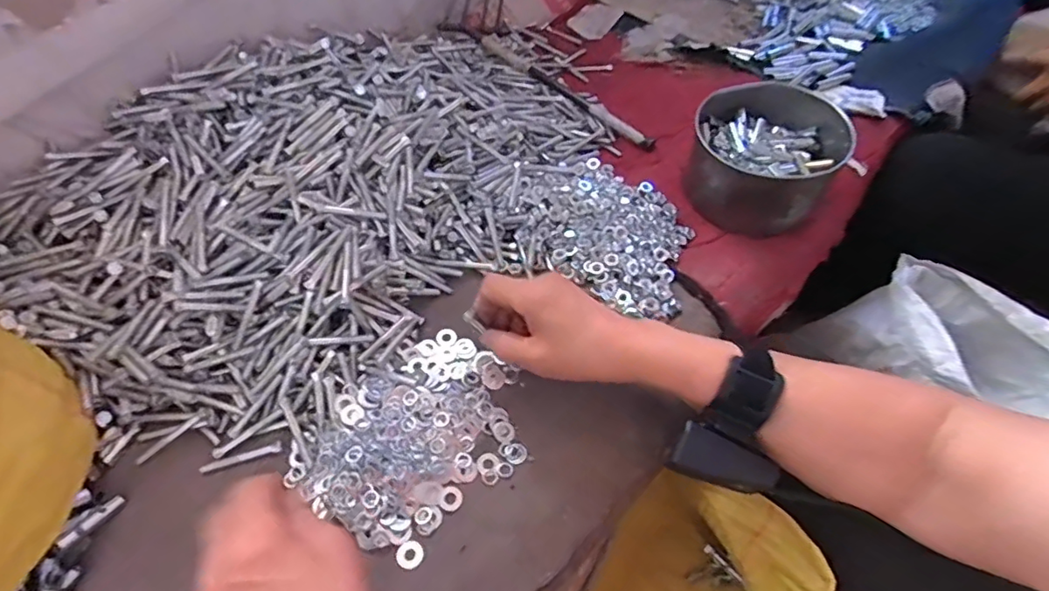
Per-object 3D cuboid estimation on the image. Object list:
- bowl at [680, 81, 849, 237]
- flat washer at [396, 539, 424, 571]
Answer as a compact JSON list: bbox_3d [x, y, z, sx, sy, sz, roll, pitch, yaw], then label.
[{"bbox_3d":[0.234,-0.139,0.540,0.133,0.071,0.133,-1,53,2],"label":"bowl"},{"bbox_3d":[-0.078,0.175,0.369,0.018,0.004,0.017,32,61,24],"label":"flat washer"}]

